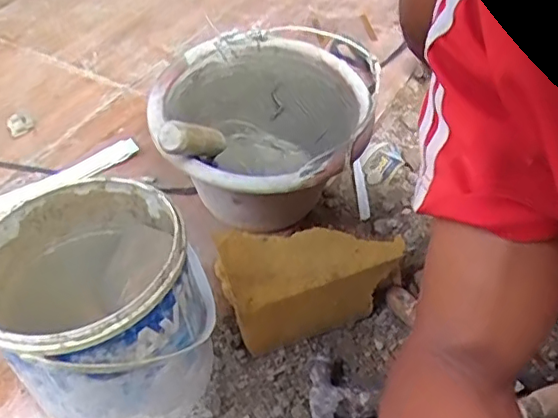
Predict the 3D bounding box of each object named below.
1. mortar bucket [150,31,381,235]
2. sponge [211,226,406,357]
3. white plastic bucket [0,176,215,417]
[{"bbox_3d":[-0.020,-0.082,0.728,0.251,0.188,0.251,0,46,0],"label":"mortar bucket"},{"bbox_3d":[0.027,0.062,0.656,0.179,0.078,0.129,-14,48,-14],"label":"sponge"},{"bbox_3d":[-0.168,0.103,0.556,0.176,0.199,0.179,0,46,0],"label":"white plastic bucket"}]

